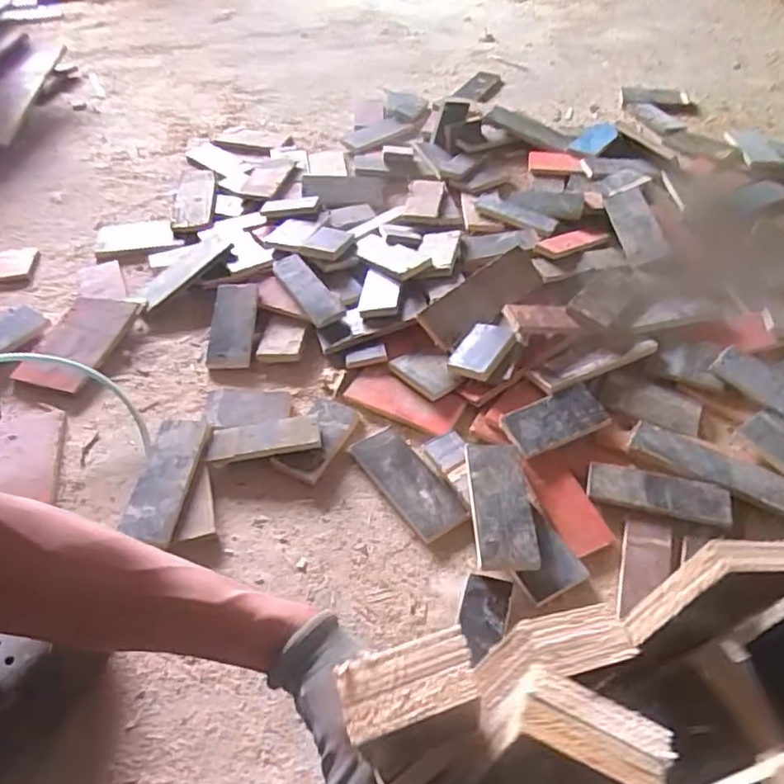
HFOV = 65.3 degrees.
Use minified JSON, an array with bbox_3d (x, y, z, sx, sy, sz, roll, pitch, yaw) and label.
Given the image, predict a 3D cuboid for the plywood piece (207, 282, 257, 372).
[{"bbox_3d":[-0.237,-0.103,0.910,0.067,0.023,0.150,-4,59,-1],"label":"plywood piece"}]

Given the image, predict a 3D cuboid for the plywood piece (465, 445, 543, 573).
[{"bbox_3d":[0.120,0.121,0.680,0.065,0.016,0.163,-2,44,2],"label":"plywood piece"}]

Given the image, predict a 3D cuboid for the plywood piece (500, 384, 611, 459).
[{"bbox_3d":[0.206,0.034,0.760,0.128,0.016,0.065,-19,49,-15],"label":"plywood piece"}]

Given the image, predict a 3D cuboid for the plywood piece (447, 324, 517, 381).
[{"bbox_3d":[0.123,-0.061,0.822,0.063,0.019,0.092,27,63,26],"label":"plywood piece"}]

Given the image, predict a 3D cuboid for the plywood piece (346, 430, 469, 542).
[{"bbox_3d":[0.017,0.105,0.732,0.063,0.012,0.164,-26,51,-20],"label":"plywood piece"}]

